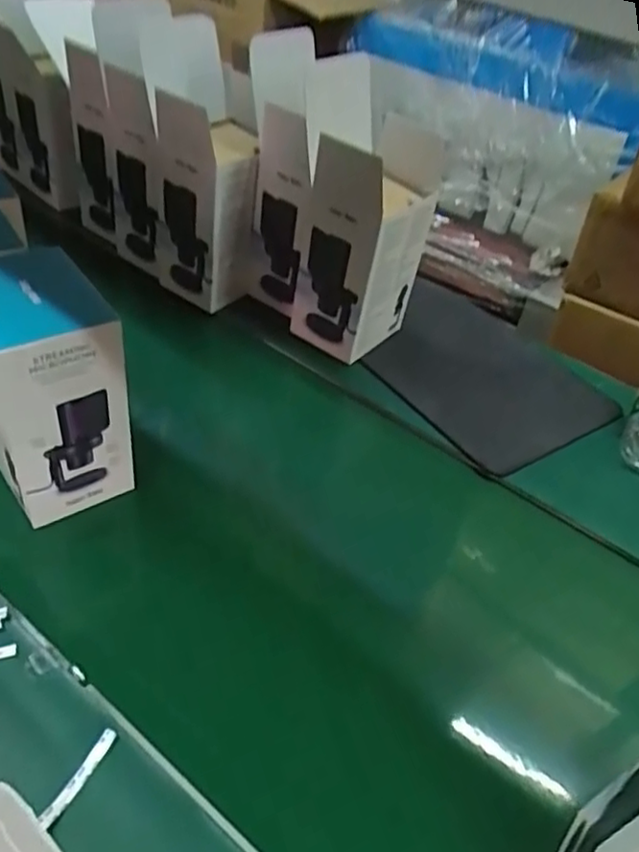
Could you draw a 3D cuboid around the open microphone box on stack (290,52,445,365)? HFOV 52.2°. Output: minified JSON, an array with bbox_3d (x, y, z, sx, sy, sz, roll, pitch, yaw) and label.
[{"bbox_3d":[0.066,-0.283,0.904,0.140,0.353,0.157,30,48,23],"label":"open microphone box on stack"}]

